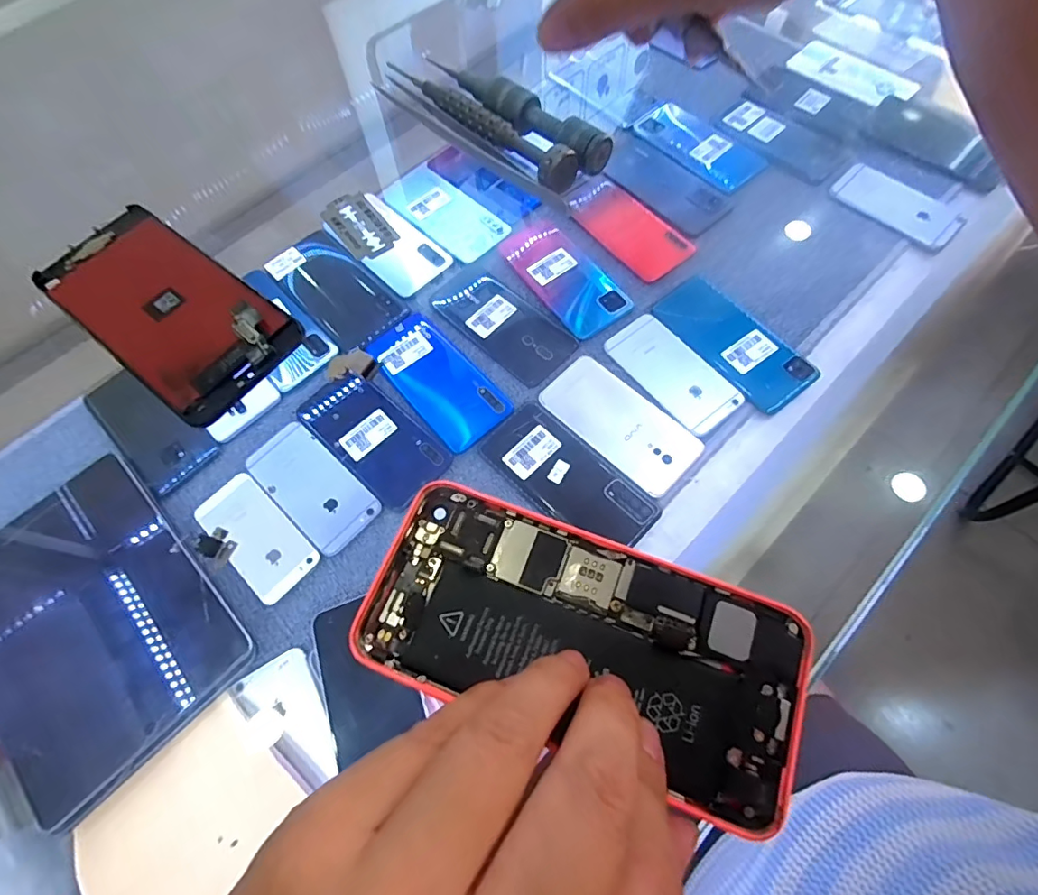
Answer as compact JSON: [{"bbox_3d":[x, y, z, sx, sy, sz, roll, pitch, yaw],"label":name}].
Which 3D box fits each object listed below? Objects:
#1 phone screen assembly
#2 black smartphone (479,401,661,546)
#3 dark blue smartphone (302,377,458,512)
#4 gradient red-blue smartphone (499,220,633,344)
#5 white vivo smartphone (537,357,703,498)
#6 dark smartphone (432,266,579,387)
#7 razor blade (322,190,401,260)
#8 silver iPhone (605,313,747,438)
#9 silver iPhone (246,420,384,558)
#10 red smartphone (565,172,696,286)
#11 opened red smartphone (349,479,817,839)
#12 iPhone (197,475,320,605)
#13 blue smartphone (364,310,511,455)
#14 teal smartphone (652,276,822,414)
[{"bbox_3d":[-0.147,-0.060,0.205,0.117,0.009,0.055,36,72,16],"label":"phone screen assembly"},{"bbox_3d":[0.044,0.027,0.455,0.072,0.005,0.161,-42,71,-15],"label":"black smartphone"},{"bbox_3d":[-0.140,-0.014,0.484,0.155,0.005,0.076,41,74,18],"label":"dark blue smartphone"},{"bbox_3d":[0.049,-0.191,0.550,0.074,0.005,0.161,-33,69,-12],"label":"gradient red-blue smartphone"},{"bbox_3d":[0.096,-0.026,0.475,0.073,0.004,0.148,-43,72,-15],"label":"white vivo smartphone"},{"bbox_3d":[-0.018,-0.133,0.533,0.158,0.013,0.072,42,74,18],"label":"dark smartphone"},{"bbox_3d":[-0.071,-0.100,0.224,0.022,0.004,0.040,-36,70,-13],"label":"razor blade"},{"bbox_3d":[0.152,-0.076,0.494,0.065,0.006,0.133,-34,70,-12],"label":"silver iPhone"},{"bbox_3d":[-0.193,0.035,0.469,0.135,0.004,0.065,41,74,17],"label":"silver iPhone"},{"bbox_3d":[0.122,-0.256,0.576,0.070,0.010,0.159,-34,70,-12],"label":"red smartphone"},{"bbox_3d":[0.017,0.055,0.148,0.124,0.007,0.057,18,69,11],"label":"opened red smartphone"},{"bbox_3d":[-0.236,0.077,0.451,0.122,0.005,0.057,42,74,18],"label":"iPhone"},{"bbox_3d":[-0.083,-0.070,0.504,0.074,0.005,0.158,-40,71,-14],"label":"blue smartphone"},{"bbox_3d":[0.216,-0.110,0.504,0.076,0.009,0.163,-32,69,-11],"label":"teal smartphone"}]

